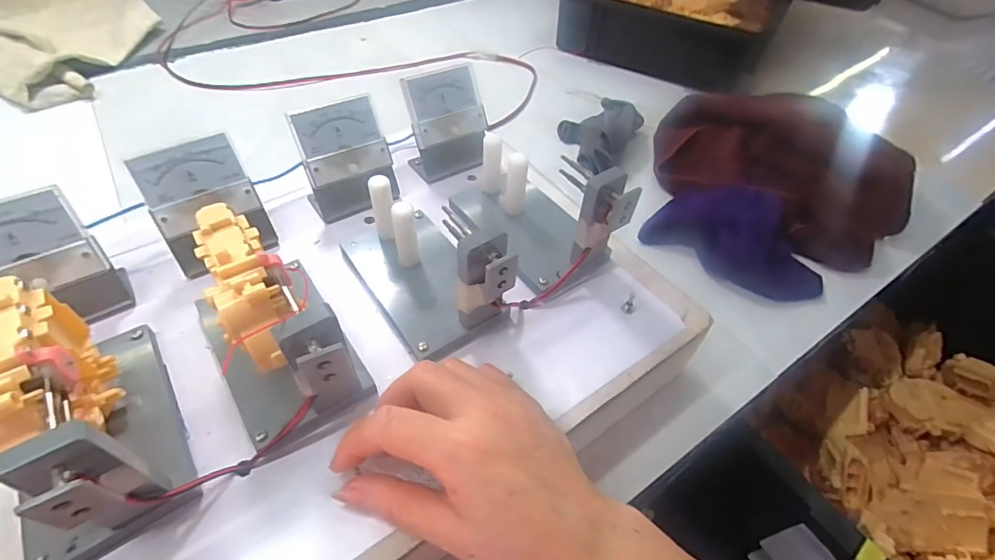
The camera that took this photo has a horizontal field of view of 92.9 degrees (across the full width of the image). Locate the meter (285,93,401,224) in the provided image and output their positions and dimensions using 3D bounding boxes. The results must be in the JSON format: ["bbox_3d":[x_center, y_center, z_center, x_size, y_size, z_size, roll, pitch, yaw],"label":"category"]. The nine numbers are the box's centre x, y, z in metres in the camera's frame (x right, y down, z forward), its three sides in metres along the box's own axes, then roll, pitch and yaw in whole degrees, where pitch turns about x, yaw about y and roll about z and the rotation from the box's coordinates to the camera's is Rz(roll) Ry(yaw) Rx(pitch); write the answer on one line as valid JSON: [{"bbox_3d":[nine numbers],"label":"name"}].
[{"bbox_3d":[-0.117,-0.092,0.365,0.066,0.072,0.045,-26,56,-23],"label":"meter"}]

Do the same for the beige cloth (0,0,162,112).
[{"bbox_3d":[-0.636,-0.362,0.685,0.390,0.031,0.248,28,54,19],"label":"beige cloth"}]

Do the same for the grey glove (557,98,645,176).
[{"bbox_3d":[0.119,-0.183,0.567,0.086,0.047,0.119,24,53,16],"label":"grey glove"}]

